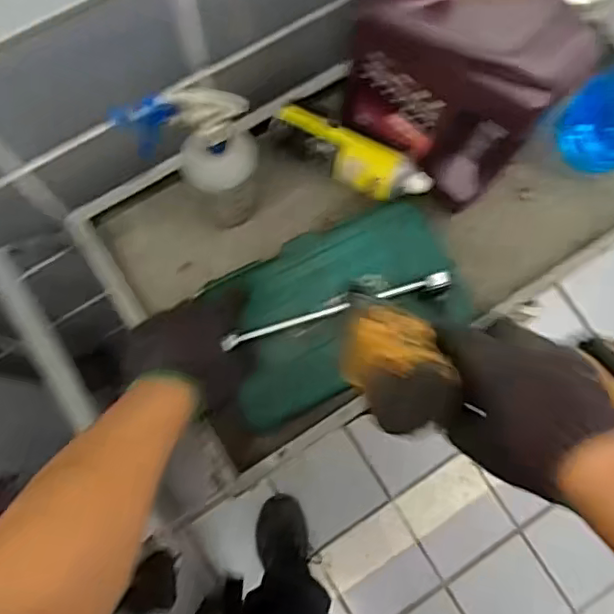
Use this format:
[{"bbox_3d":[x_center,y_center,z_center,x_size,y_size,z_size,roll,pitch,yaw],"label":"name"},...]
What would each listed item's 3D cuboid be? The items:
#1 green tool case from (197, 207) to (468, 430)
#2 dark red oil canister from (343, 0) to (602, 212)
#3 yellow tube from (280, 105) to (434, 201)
[{"bbox_3d":[0.035,-0.004,0.662,0.267,0.054,0.173,-25,79,-6],"label":"green tool case"},{"bbox_3d":[0.145,-0.231,0.590,0.193,0.227,0.107,44,81,8],"label":"dark red oil canister"},{"bbox_3d":[0.050,-0.166,0.660,0.175,0.057,0.042,29,79,6],"label":"yellow tube"}]

